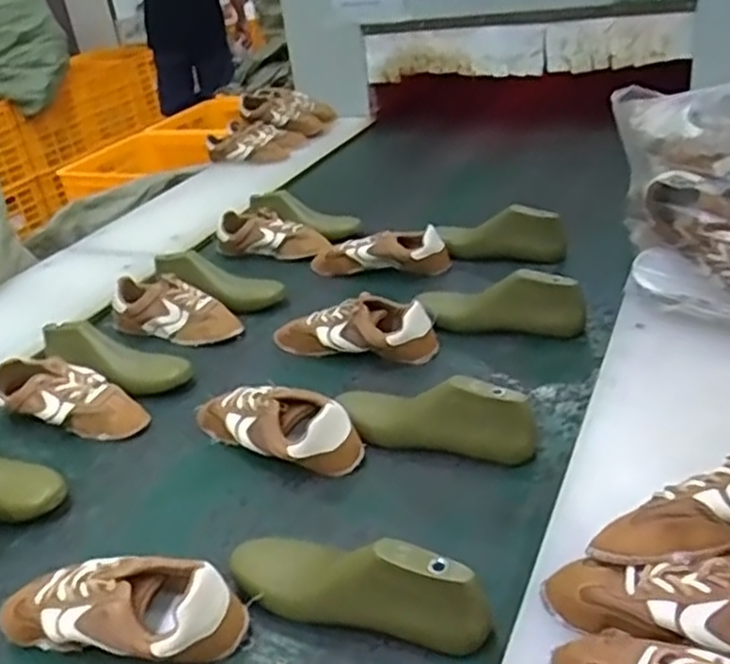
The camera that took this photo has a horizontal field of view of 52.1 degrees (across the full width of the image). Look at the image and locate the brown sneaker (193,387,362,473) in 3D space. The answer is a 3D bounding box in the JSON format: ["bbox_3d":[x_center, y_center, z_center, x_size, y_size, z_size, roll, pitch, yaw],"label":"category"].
[{"bbox_3d":[-0.112,0.111,0.910,0.231,0.073,0.080,18,38,37],"label":"brown sneaker"}]

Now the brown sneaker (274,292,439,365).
[{"bbox_3d":[-0.020,-0.005,1.094,0.246,0.077,0.098,-4,30,6],"label":"brown sneaker"}]

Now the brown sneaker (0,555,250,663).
[{"bbox_3d":[-0.230,0.256,0.692,0.230,0.071,0.088,1,31,15],"label":"brown sneaker"}]

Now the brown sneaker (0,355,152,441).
[{"bbox_3d":[-0.403,0.088,1.021,0.226,0.071,0.086,6,33,22],"label":"brown sneaker"}]

